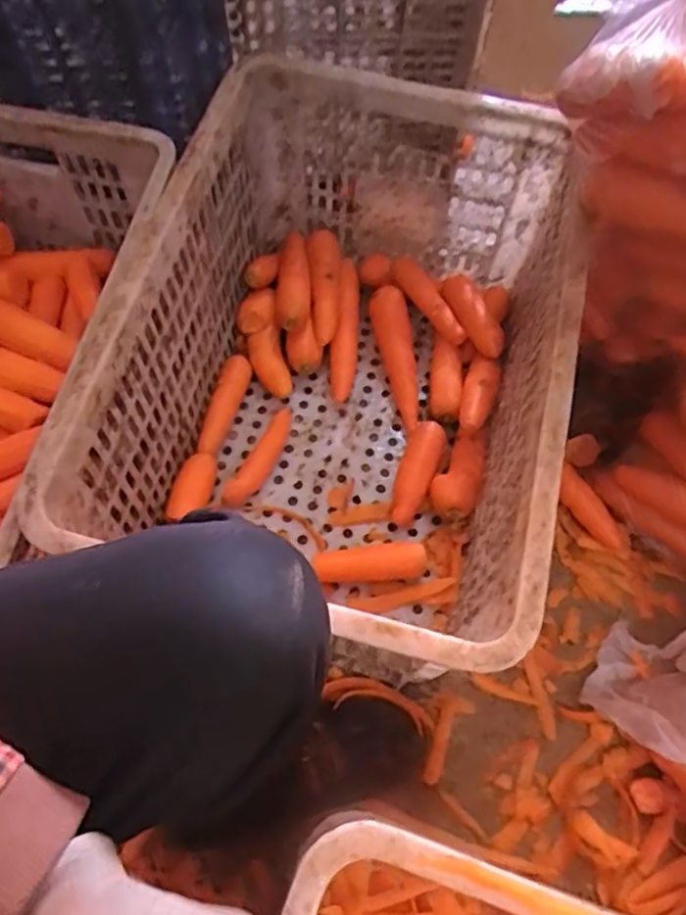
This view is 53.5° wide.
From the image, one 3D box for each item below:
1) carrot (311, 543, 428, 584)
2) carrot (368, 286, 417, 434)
[{"bbox_3d":[0.027,0.109,0.694,0.113,0.032,0.035,-5,67,-4],"label":"carrot"},{"bbox_3d":[0.065,-0.119,0.789,0.043,0.034,0.178,-9,67,-6],"label":"carrot"}]

